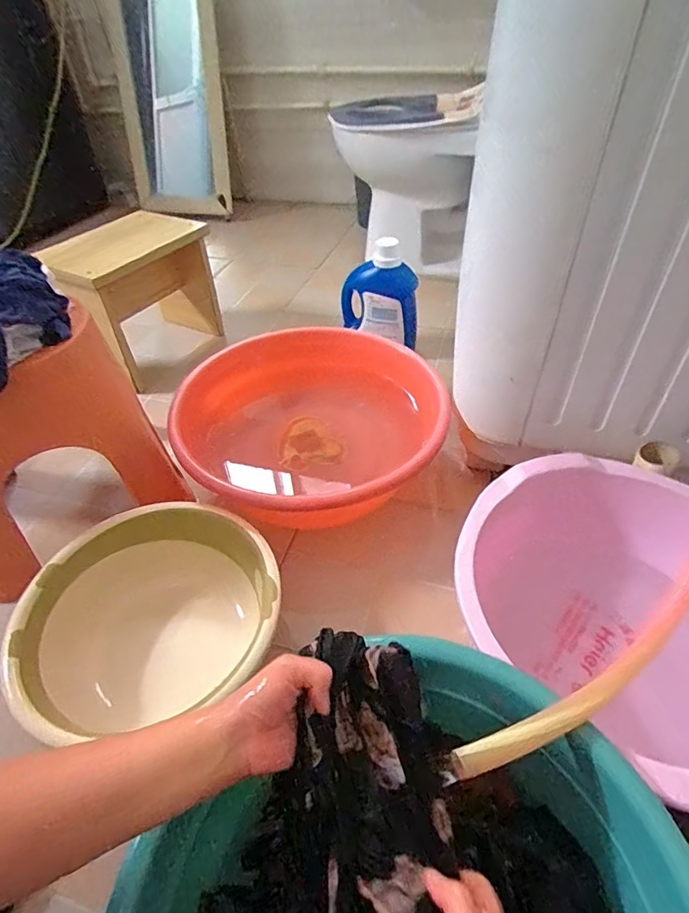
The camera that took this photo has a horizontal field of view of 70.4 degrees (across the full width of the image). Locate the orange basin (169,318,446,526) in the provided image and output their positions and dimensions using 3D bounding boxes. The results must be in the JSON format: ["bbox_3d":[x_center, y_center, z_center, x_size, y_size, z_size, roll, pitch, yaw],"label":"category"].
[{"bbox_3d":[-0.047,-0.045,0.862,0.434,0.159,0.438,-2,44,2],"label":"orange basin"}]

